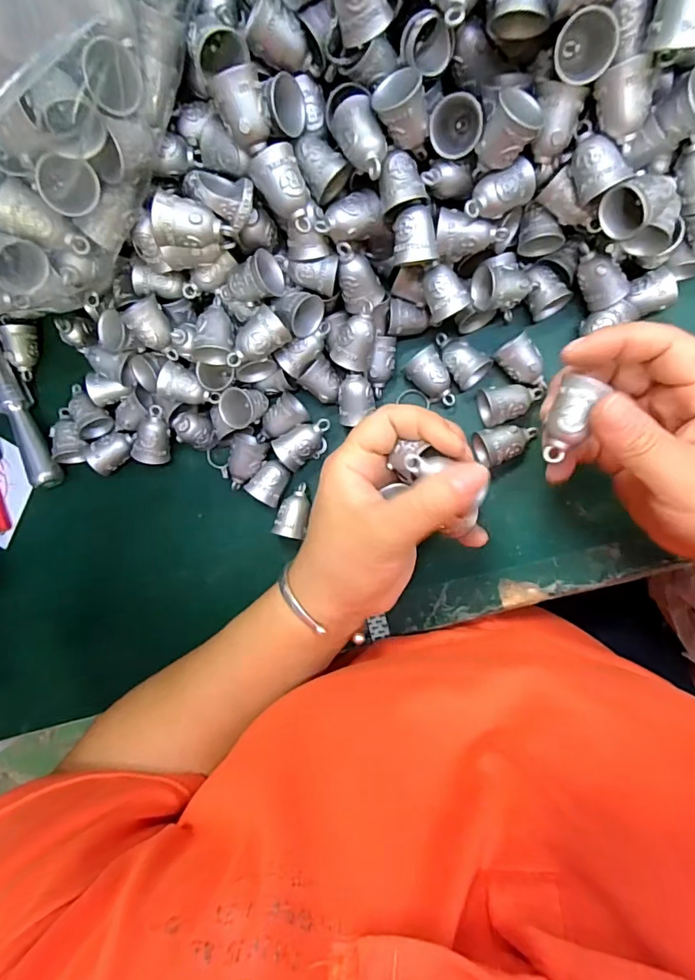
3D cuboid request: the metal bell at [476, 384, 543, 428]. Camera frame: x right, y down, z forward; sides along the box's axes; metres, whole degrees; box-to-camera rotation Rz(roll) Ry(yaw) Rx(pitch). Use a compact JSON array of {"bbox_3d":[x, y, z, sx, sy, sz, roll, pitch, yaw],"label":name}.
[{"bbox_3d":[0.099,-0.054,0.304,0.034,0.024,0.022,-14,90,9],"label":"metal bell"}]

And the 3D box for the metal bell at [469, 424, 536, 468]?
[{"bbox_3d":[0.096,-0.028,0.304,0.037,0.025,0.022,-14,90,9],"label":"metal bell"}]

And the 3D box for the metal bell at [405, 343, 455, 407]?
[{"bbox_3d":[0.052,-0.069,0.312,0.023,0.020,0.036,-25,88,9],"label":"metal bell"}]

